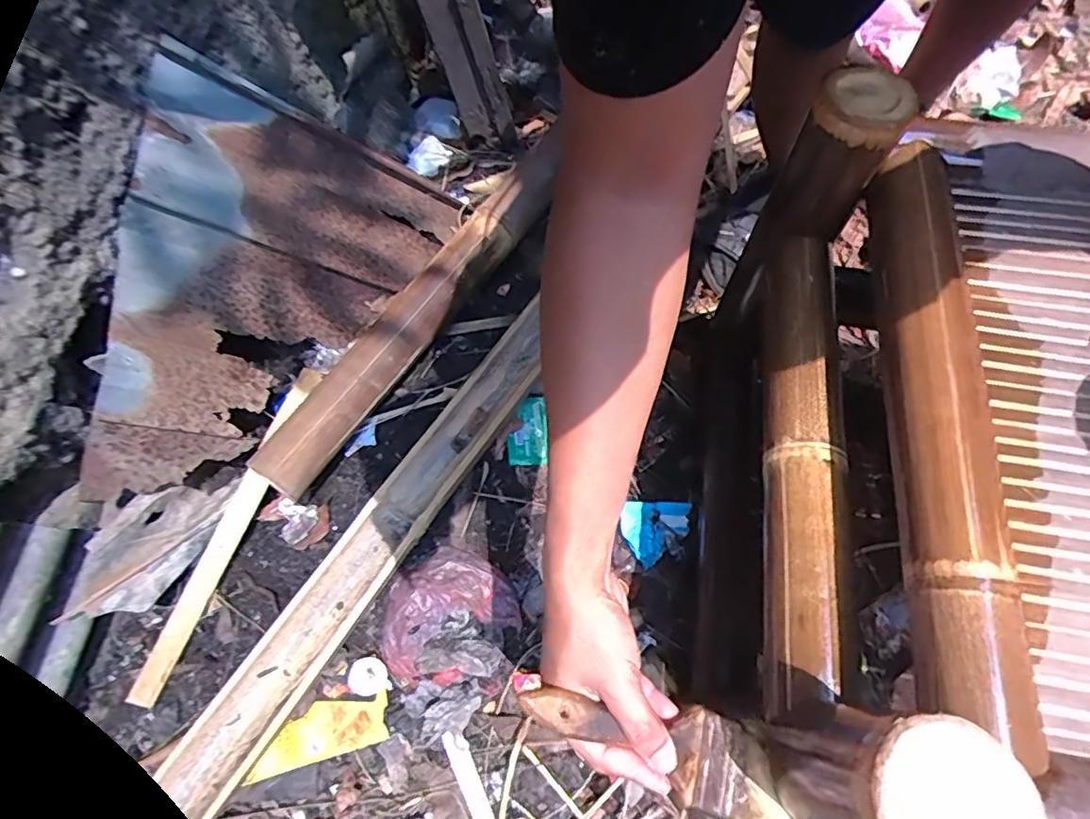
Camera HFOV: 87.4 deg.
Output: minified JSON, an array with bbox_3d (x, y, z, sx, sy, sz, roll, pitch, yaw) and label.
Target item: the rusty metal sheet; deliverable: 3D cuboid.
[{"bbox_3d":[-0.322,-0.138,0.787,0.087,0.440,0.518,5,86,45],"label":"rusty metal sheet"}]

